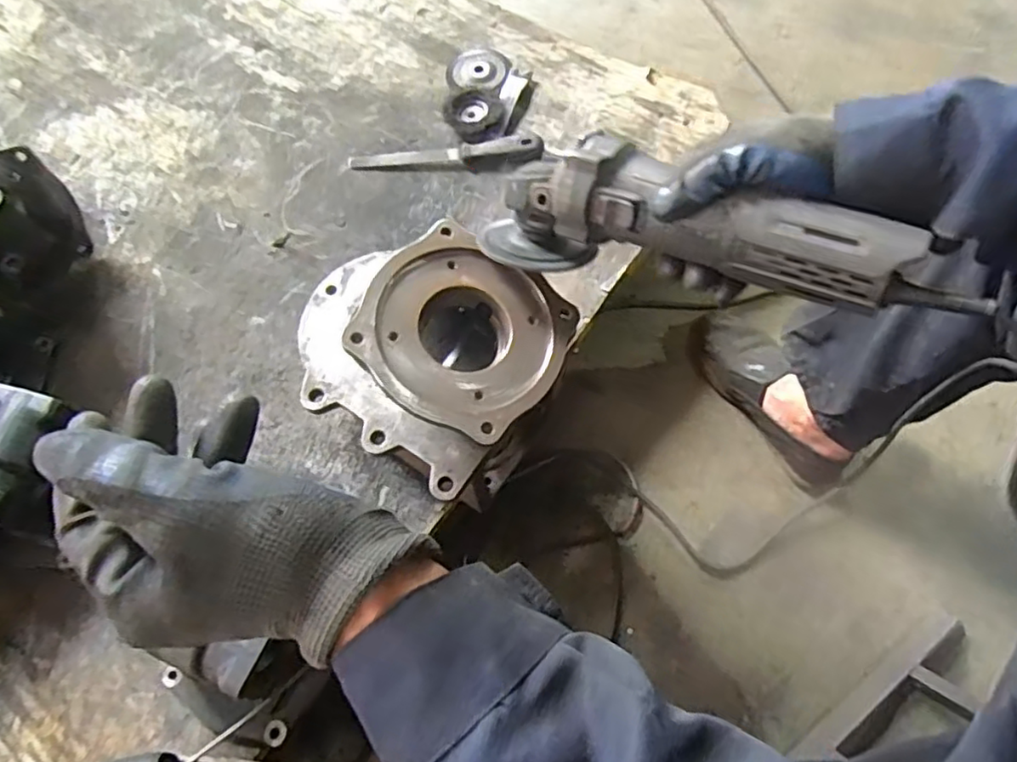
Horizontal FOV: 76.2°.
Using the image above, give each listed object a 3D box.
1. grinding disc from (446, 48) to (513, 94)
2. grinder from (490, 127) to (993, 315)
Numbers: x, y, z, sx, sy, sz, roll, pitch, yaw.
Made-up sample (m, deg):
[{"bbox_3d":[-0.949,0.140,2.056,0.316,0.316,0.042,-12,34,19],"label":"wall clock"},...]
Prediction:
[{"bbox_3d":[-0.045,-0.455,0.949,0.093,0.010,0.106,-4,55,8],"label":"grinding disc"},{"bbox_3d":[0.120,-0.105,0.434,0.321,0.078,0.083,17,66,27],"label":"grinder"}]

